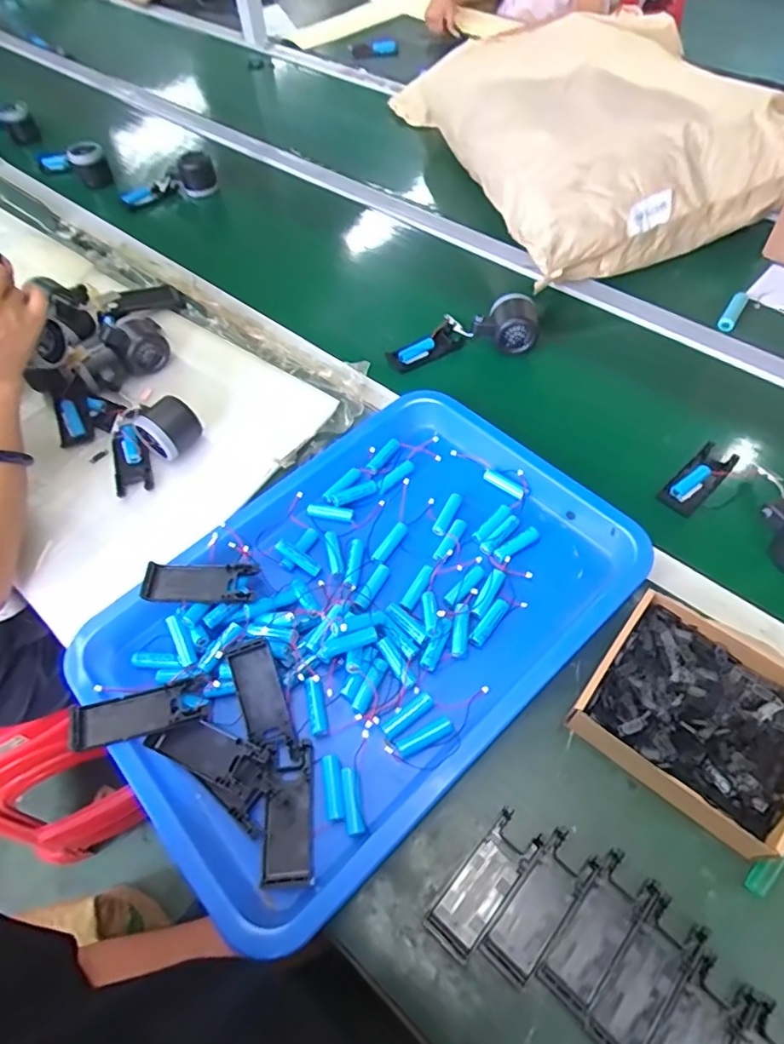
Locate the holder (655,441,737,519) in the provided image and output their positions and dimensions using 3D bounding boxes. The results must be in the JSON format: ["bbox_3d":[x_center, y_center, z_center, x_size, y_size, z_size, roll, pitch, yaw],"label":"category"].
[{"bbox_3d":[0.333,-0.046,0.628,0.100,0.028,0.038,-40,64,-21],"label":"holder"}]

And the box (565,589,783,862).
[{"bbox_3d":[0.249,0.157,0.470,0.165,0.046,0.158,34,64,21],"label":"box"}]

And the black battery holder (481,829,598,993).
[{"bbox_3d":[0.110,0.282,0.425,0.037,0.004,0.103,36,65,23],"label":"black battery holder"}]

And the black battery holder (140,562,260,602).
[{"bbox_3d":[-0.180,0.057,0.548,0.098,0.030,0.037,-1,57,1],"label":"black battery holder"}]

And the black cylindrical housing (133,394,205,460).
[{"bbox_3d":[-0.255,-0.105,0.663,0.049,0.056,0.062,36,65,22],"label":"black cylindrical housing"}]

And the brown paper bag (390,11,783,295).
[{"bbox_3d":[0.285,-0.648,0.911,0.373,0.186,0.597,-15,58,-8],"label":"brown paper bag"}]

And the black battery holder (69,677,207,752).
[{"bbox_3d":[-0.213,0.162,0.486,0.104,0.016,0.039,-9,52,-19],"label":"black battery holder"}]

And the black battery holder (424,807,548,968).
[{"bbox_3d":[0.071,0.271,0.435,0.037,0.004,0.102,36,65,23],"label":"black battery holder"}]

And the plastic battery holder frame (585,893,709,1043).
[{"bbox_3d":[0.176,0.315,0.397,0.039,0.006,0.102,37,65,23],"label":"plastic battery holder frame"}]

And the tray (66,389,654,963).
[{"bbox_3d":[-0.022,0.078,0.542,0.488,0.046,0.327,-40,64,-21],"label":"tray"}]

